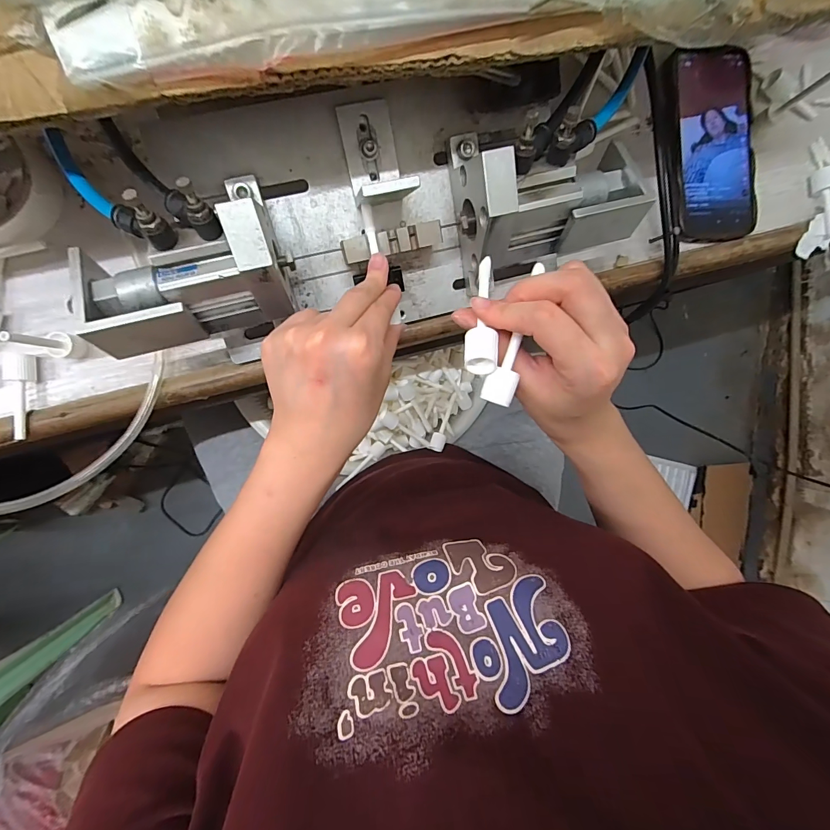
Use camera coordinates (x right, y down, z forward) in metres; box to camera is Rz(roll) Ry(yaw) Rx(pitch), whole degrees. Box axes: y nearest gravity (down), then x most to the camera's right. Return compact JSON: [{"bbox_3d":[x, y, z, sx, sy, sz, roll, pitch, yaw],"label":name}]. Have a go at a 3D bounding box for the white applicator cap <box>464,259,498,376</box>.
[{"bbox_3d":[0.039,-0.062,0.232,0.017,0.016,0.080,10,64,-8],"label":"white applicator cap"}]

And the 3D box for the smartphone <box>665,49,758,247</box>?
[{"bbox_3d":[0.276,-0.249,0.367,0.088,0.008,0.166,-3,95,-7],"label":"smartphone"}]

